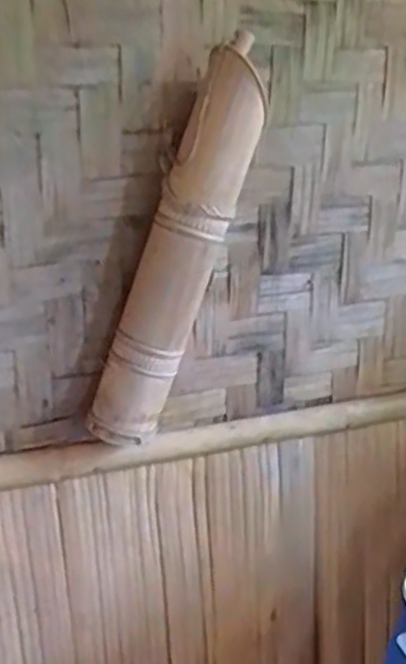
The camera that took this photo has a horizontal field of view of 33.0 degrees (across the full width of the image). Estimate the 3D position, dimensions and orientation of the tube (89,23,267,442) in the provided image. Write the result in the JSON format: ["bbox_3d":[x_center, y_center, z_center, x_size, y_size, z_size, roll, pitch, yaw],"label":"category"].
[{"bbox_3d":[-0.025,-0.081,0.720,0.069,0.434,0.065,5,19,-47],"label":"tube"}]

